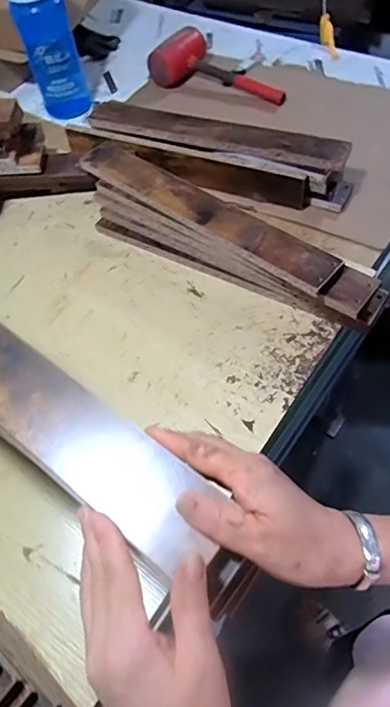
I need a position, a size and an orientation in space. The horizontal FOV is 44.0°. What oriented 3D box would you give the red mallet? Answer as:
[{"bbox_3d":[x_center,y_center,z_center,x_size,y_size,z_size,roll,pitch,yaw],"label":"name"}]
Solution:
[{"bbox_3d":[0.051,-0.601,1.033,0.322,0.097,0.075,24,63,20],"label":"red mallet"}]

